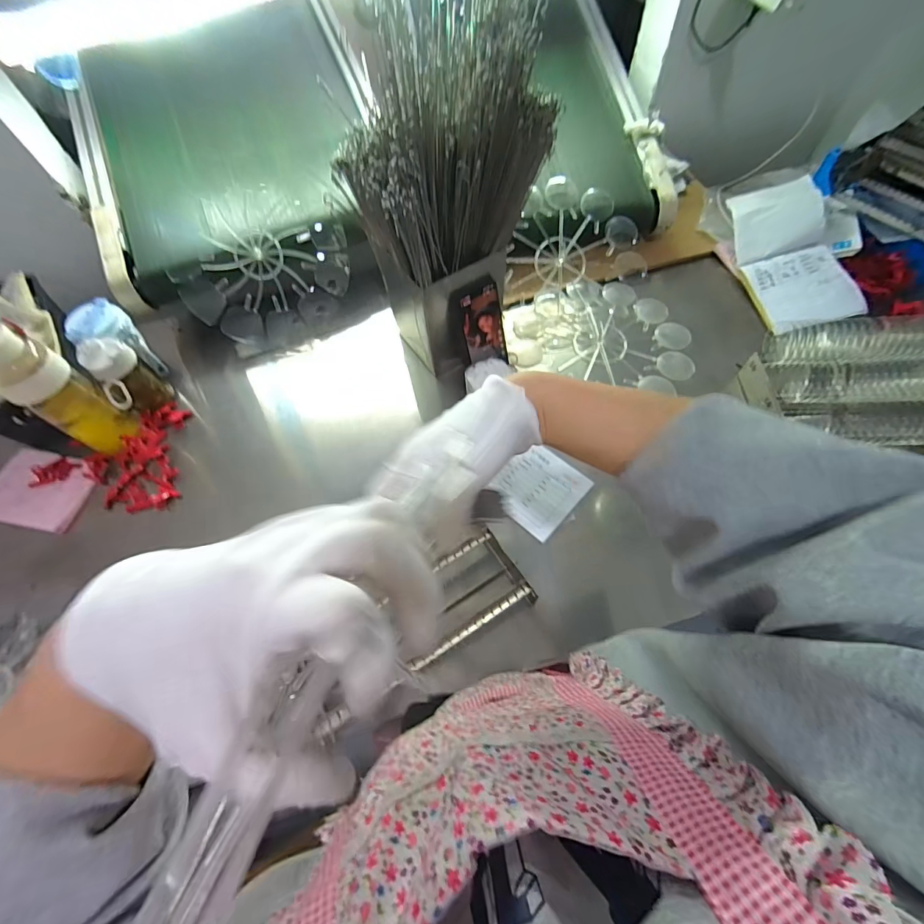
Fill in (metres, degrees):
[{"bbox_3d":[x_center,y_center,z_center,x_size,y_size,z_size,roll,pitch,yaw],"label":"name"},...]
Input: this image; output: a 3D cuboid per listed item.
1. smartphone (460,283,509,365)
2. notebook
[{"bbox_3d":[0.040,-0.225,0.705,0.074,0.140,0.010,-28,46,-12],"label":"smartphone"},{"bbox_3d":[0.649,-0.410,0.797,0.184,0.059,0.352,-9,73,19],"label":"notebook"}]

